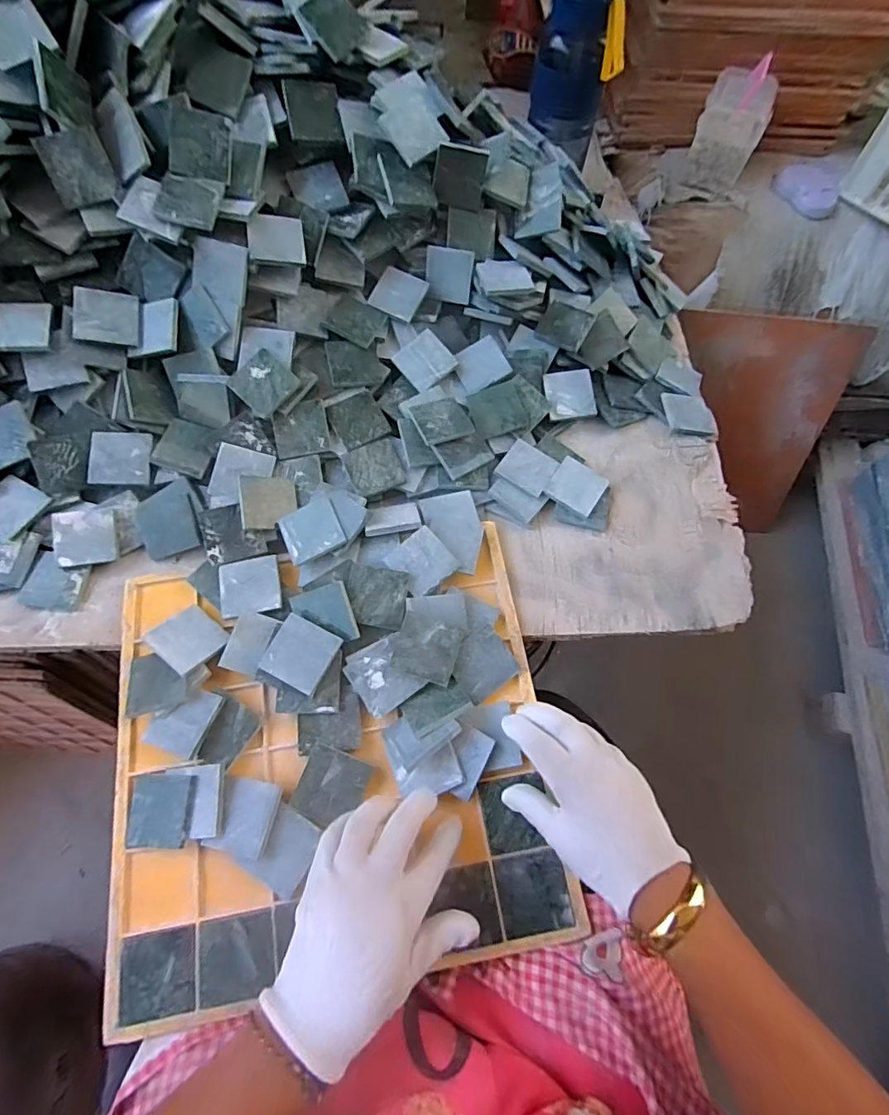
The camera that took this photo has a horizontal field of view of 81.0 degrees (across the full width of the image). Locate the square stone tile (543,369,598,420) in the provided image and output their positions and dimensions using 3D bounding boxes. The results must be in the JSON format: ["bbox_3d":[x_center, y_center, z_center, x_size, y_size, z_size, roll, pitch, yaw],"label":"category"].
[{"bbox_3d":[0.131,-0.170,0.542,0.048,0.008,0.050,-8,85,3],"label":"square stone tile"}]

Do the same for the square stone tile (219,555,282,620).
[{"bbox_3d":[-0.170,0.026,0.452,0.050,0.007,0.053,-11,66,-6],"label":"square stone tile"}]

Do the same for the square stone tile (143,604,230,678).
[{"bbox_3d":[-0.214,0.068,0.434,0.053,0.004,0.049,39,55,18],"label":"square stone tile"}]

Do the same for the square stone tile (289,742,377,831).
[{"bbox_3d":[-0.086,0.176,0.397,0.051,0.006,0.051,19,67,7],"label":"square stone tile"}]

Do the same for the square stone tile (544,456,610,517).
[{"bbox_3d":[0.129,-0.070,0.507,0.050,0.006,0.050,31,69,12],"label":"square stone tile"}]

